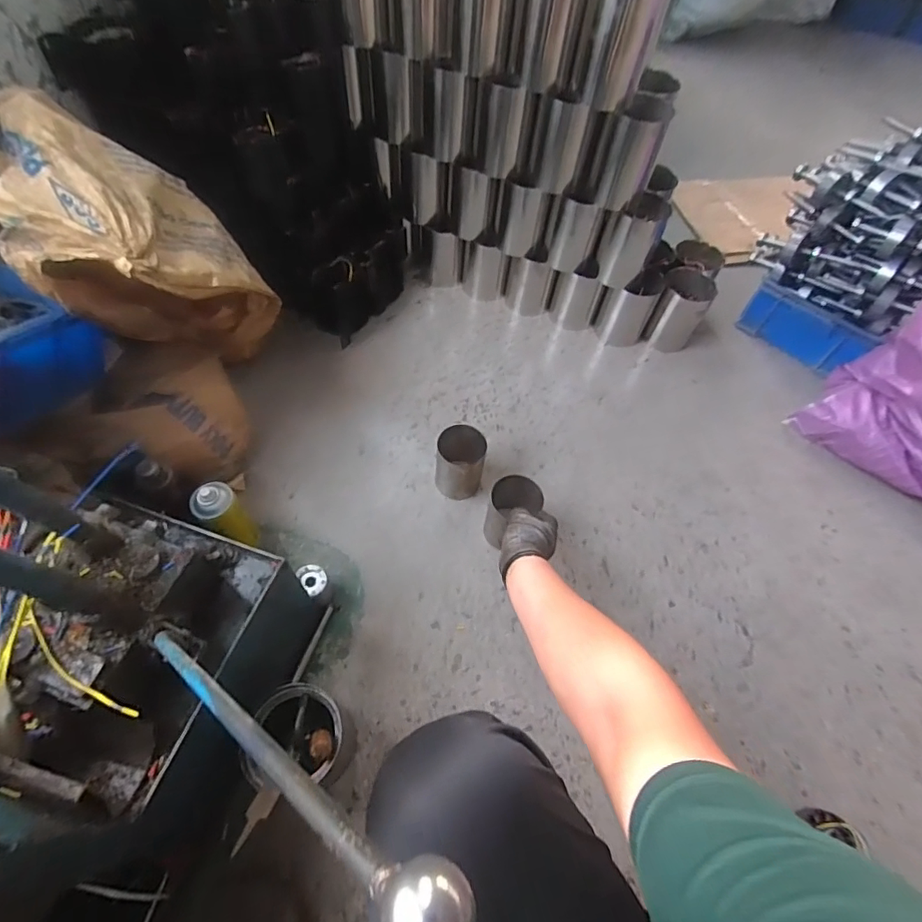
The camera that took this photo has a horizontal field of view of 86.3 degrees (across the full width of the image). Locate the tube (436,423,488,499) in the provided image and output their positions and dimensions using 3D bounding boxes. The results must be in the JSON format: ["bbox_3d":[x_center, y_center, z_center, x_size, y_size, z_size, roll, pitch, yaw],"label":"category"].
[{"bbox_3d":[-0.001,0.010,0.935,0.087,0.136,0.093,1,60,-2],"label":"tube"}]

